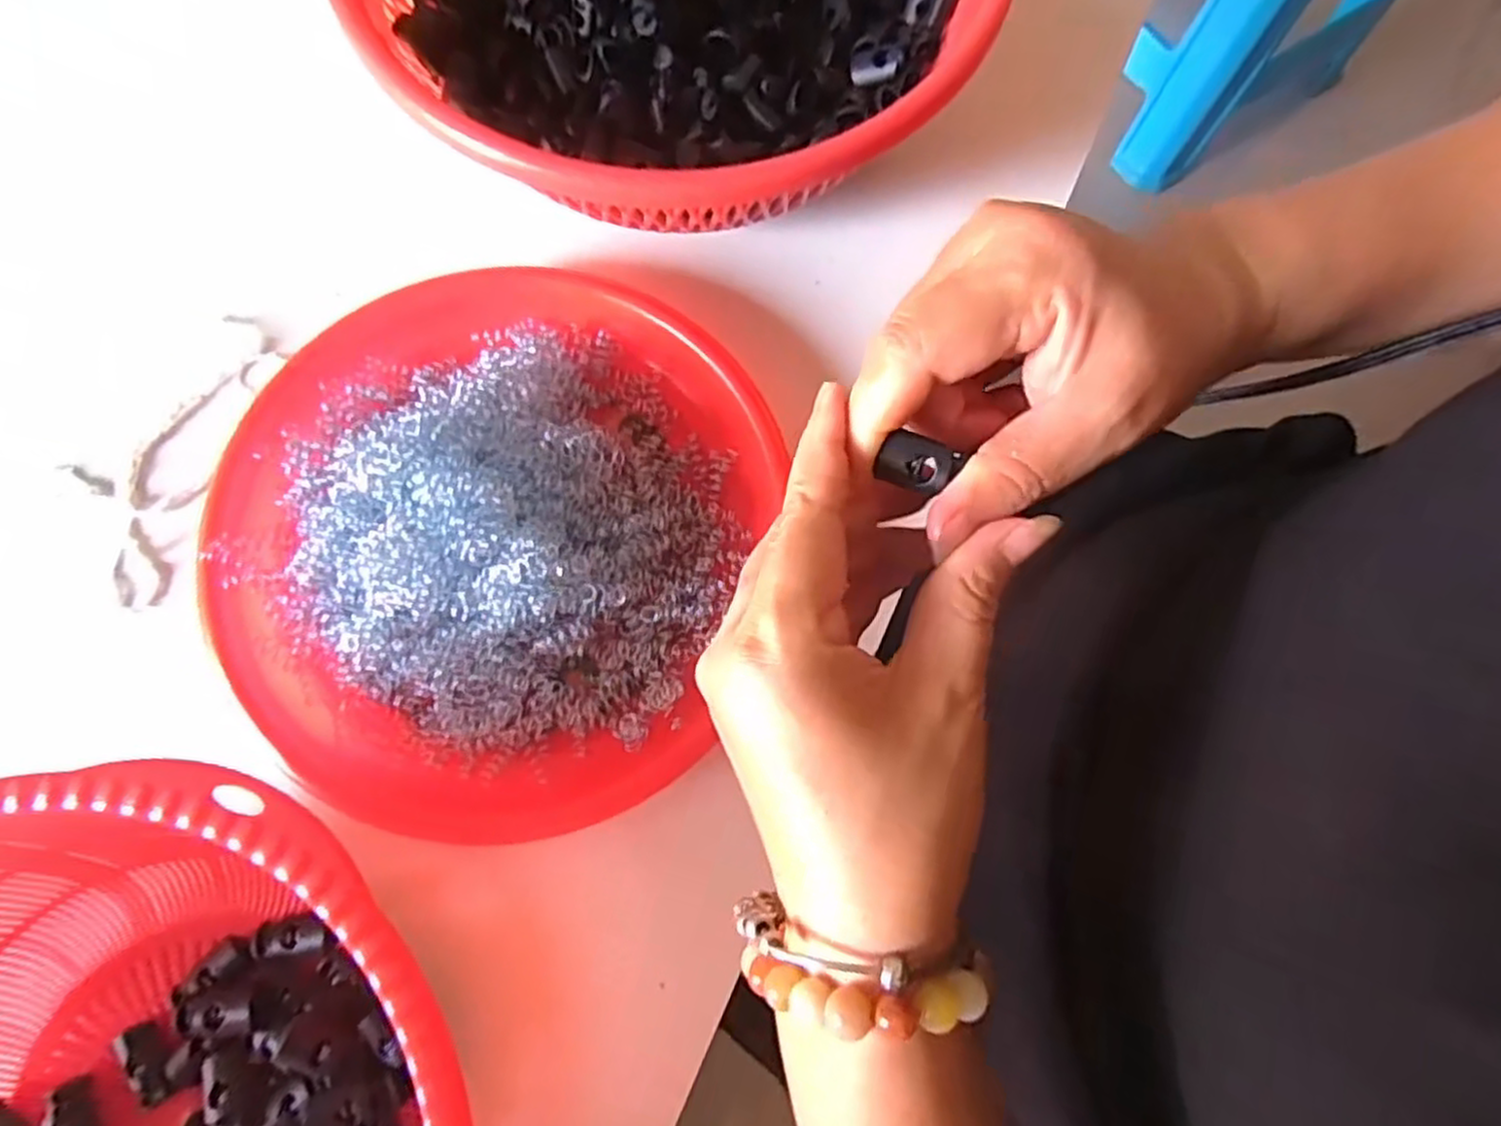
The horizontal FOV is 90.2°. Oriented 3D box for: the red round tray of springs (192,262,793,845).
[{"bbox_3d":[-0.101,-0.014,0.298,0.216,0.028,0.227,0,77,-2],"label":"red round tray of springs"}]

